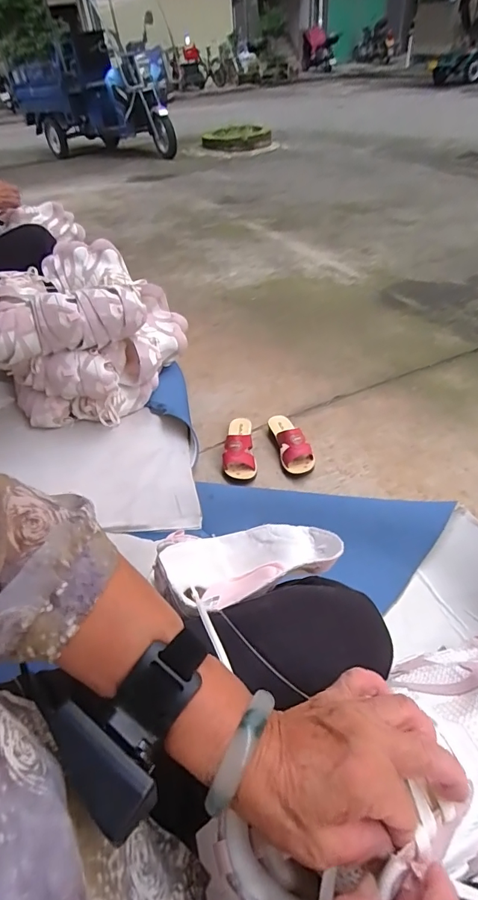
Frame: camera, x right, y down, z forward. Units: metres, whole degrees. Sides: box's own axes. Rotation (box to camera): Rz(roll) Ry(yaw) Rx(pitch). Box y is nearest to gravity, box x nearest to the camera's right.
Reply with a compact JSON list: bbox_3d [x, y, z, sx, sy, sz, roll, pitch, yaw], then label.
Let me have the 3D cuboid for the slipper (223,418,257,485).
[{"bbox_3d":[-0.002,-0.016,1.157,0.086,0.063,0.213,-2,43,-3],"label":"slipper"}]

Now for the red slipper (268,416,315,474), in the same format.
[{"bbox_3d":[0.141,-0.031,1.171,0.082,0.073,0.212,-8,44,-10],"label":"red slipper"}]

